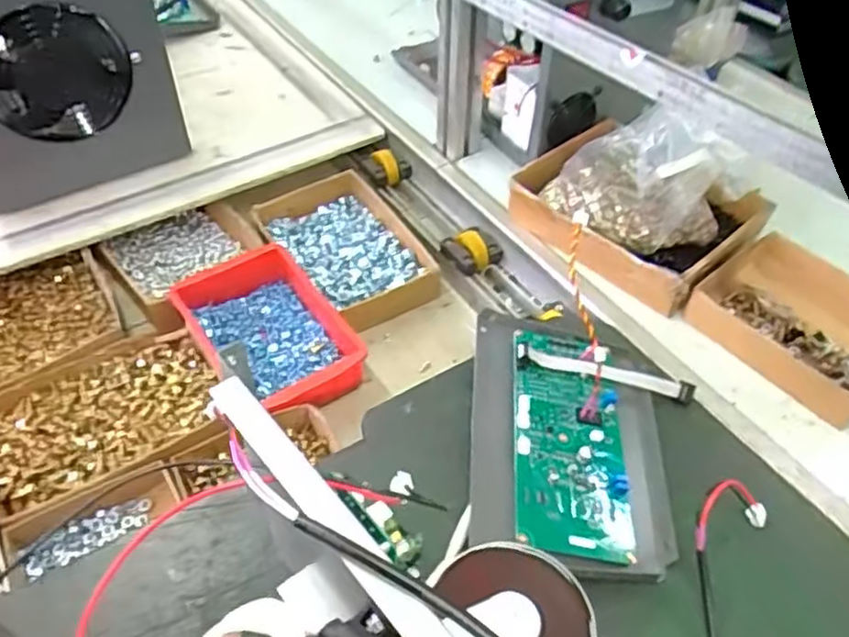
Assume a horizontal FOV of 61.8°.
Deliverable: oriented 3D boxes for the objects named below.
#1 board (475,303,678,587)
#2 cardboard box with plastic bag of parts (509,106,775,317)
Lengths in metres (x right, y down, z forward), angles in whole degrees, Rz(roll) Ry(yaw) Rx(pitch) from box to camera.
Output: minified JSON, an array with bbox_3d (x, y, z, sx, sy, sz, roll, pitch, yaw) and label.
[{"bbox_3d":[0.119,0.087,0.584,0.155,0.040,0.246,3,47,2],"label":"board"},{"bbox_3d":[0.223,-0.141,0.739,0.225,0.144,0.172,35,56,27],"label":"cardboard box with plastic bag of parts"}]

